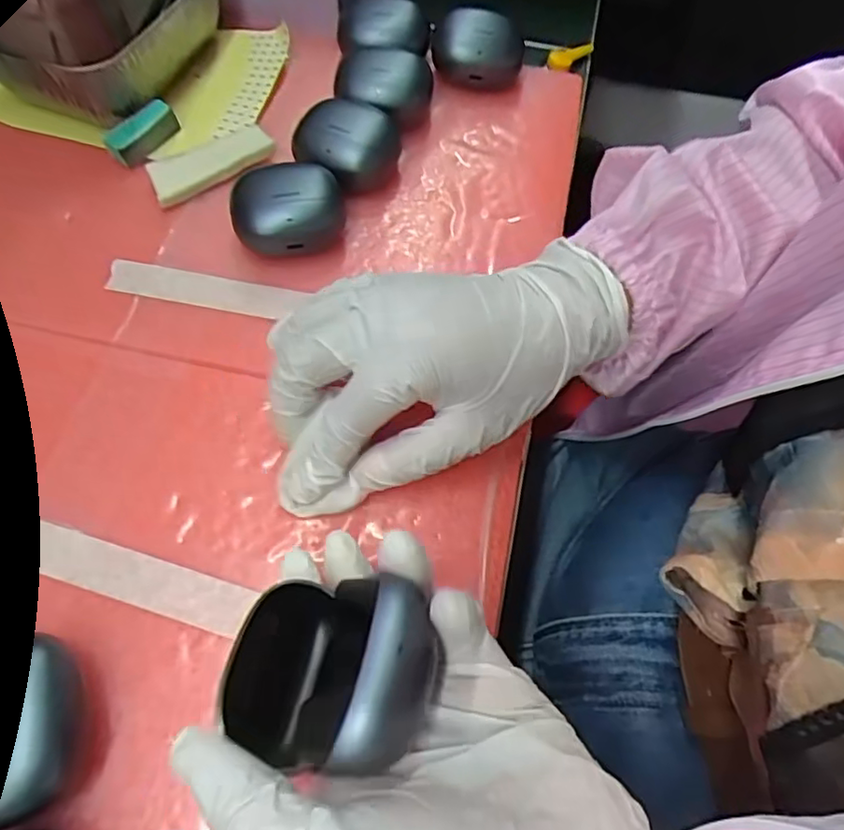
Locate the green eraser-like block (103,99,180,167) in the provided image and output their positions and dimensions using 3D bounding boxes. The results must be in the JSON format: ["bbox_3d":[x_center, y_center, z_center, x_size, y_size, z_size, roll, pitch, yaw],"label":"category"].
[{"bbox_3d":[-0.154,-0.156,0.334,0.015,0.015,0.040,32,66,12],"label":"green eraser-like block"}]

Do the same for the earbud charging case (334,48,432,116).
[{"bbox_3d":[-0.023,-0.190,0.358,0.054,0.029,0.045,5,63,-1],"label":"earbud charging case"}]

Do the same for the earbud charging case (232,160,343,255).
[{"bbox_3d":[-0.068,-0.103,0.312,0.054,0.030,0.043,-14,65,-10],"label":"earbud charging case"}]

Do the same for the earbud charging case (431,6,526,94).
[{"bbox_3d":[0.035,-0.222,0.377,0.053,0.037,0.034,-8,64,-7],"label":"earbud charging case"}]

